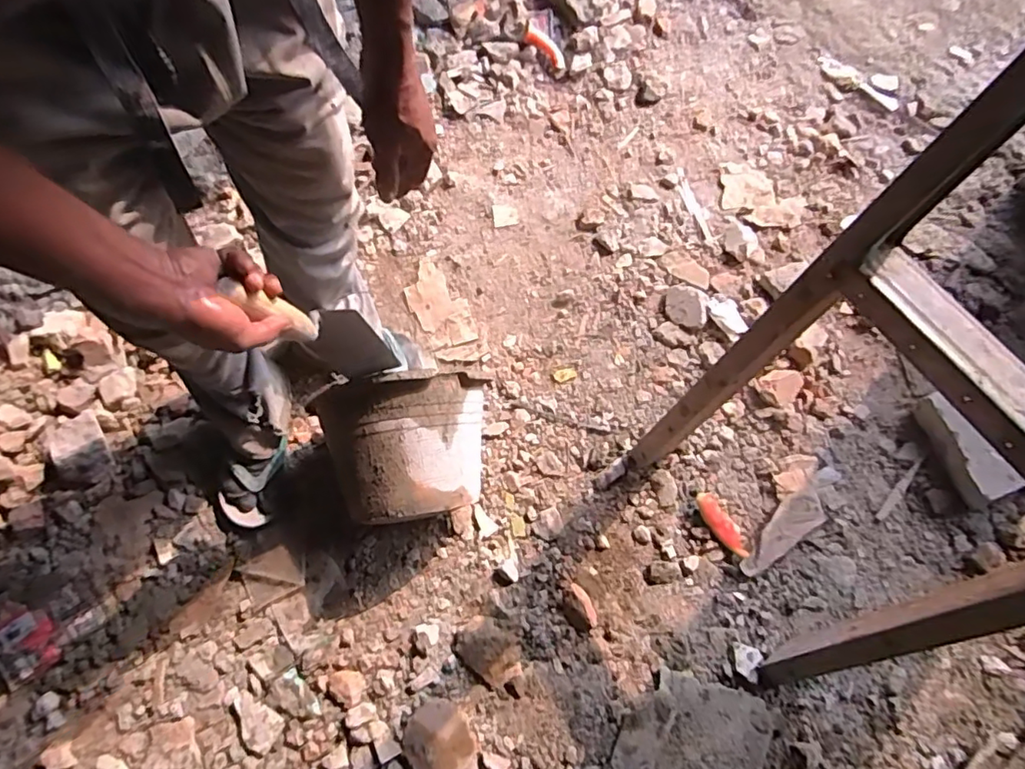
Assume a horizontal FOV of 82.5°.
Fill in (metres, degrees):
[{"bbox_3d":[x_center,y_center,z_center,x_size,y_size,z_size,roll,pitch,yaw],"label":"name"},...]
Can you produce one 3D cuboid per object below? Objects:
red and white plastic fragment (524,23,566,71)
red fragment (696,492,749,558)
[{"bbox_3d":[0.073,-0.761,1.319,0.042,0.011,0.124,-44,93,-16],"label":"red and white plastic fragment"},{"bbox_3d":[0.349,0.232,0.970,0.042,0.016,0.117,-35,72,-13],"label":"red fragment"}]

